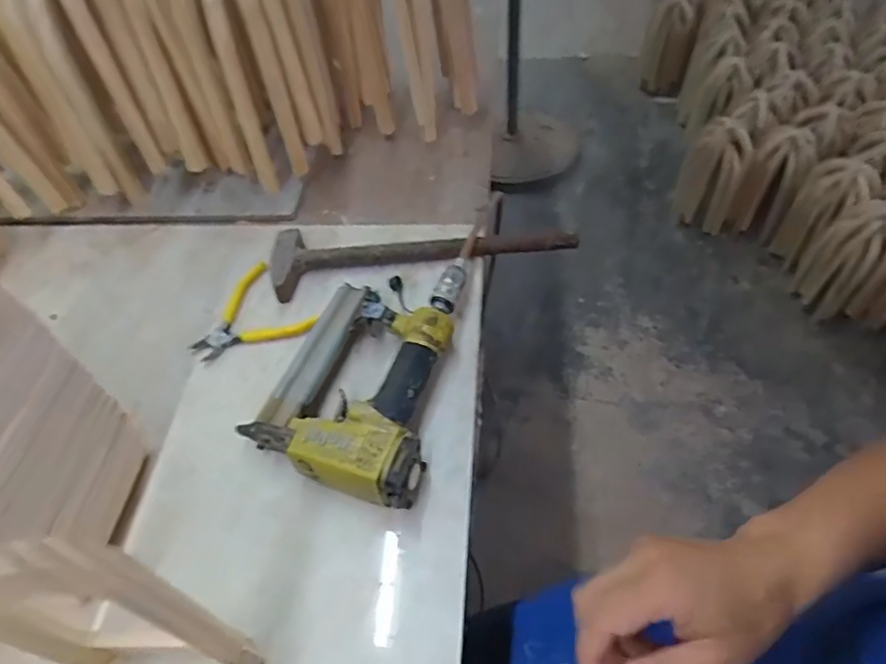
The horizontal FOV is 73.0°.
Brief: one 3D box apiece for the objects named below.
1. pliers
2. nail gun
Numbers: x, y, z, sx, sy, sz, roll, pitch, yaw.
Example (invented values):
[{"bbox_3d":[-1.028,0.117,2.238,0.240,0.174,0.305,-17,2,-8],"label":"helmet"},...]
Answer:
[{"bbox_3d":[-0.188,-0.008,0.575,0.104,0.023,0.089,-37,61,-27],"label":"pliers"},{"bbox_3d":[-0.071,0.028,0.519,0.147,0.050,0.246,7,51,9],"label":"nail gun"}]

